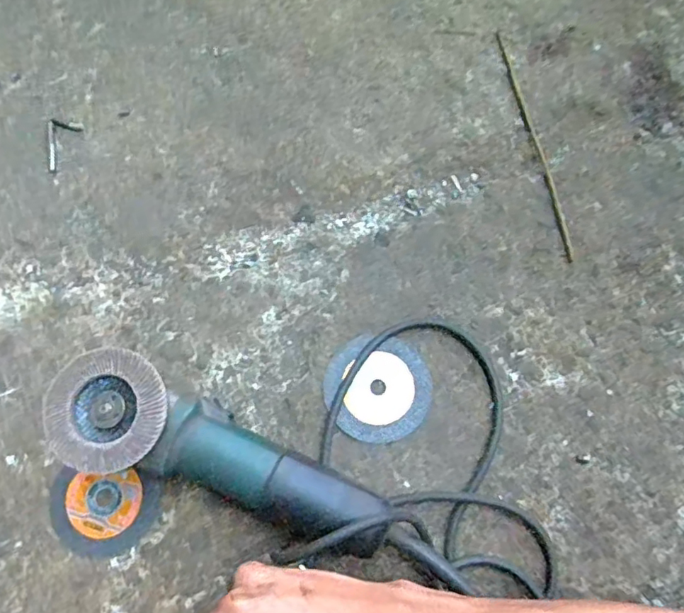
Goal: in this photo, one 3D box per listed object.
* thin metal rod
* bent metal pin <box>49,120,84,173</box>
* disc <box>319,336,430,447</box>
[{"bbox_3d":[0.208,-0.177,0.587,0.013,0.010,0.274,-11,76,-3],"label":"thin metal rod"},{"bbox_3d":[-0.313,-0.178,0.595,0.036,0.004,0.062,24,77,6],"label":"bent metal pin"},{"bbox_3d":[0.034,0.079,0.525,0.100,0.007,0.098,0,76,0],"label":"disc"}]

